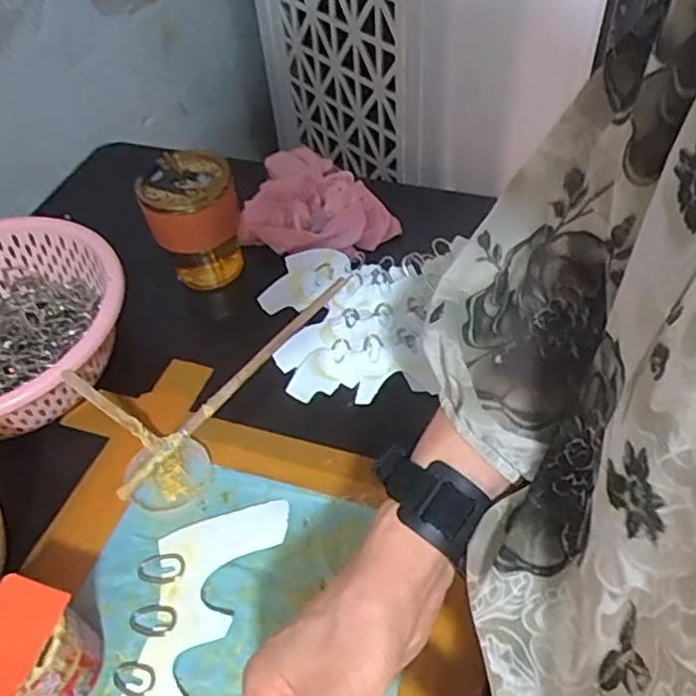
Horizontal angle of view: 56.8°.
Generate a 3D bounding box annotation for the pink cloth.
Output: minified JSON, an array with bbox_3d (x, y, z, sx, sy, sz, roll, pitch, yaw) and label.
[{"bbox_3d":[-0.036,-0.160,0.673,0.156,0.055,0.150,-8,49,-2],"label":"pink cloth"}]

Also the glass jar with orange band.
[{"bbox_3d":[-0.142,-0.112,0.611,0.083,0.118,0.075,-21,51,-13],"label":"glass jar with orange band"}]

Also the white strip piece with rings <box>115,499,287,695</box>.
[{"bbox_3d":[-0.117,0.193,0.432,0.079,0.007,0.212,11,51,15],"label":"white strip piece with rings"}]

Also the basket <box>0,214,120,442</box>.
[{"bbox_3d":[-0.295,-0.010,0.555,0.213,0.095,0.196,-3,49,3],"label":"basket"}]

